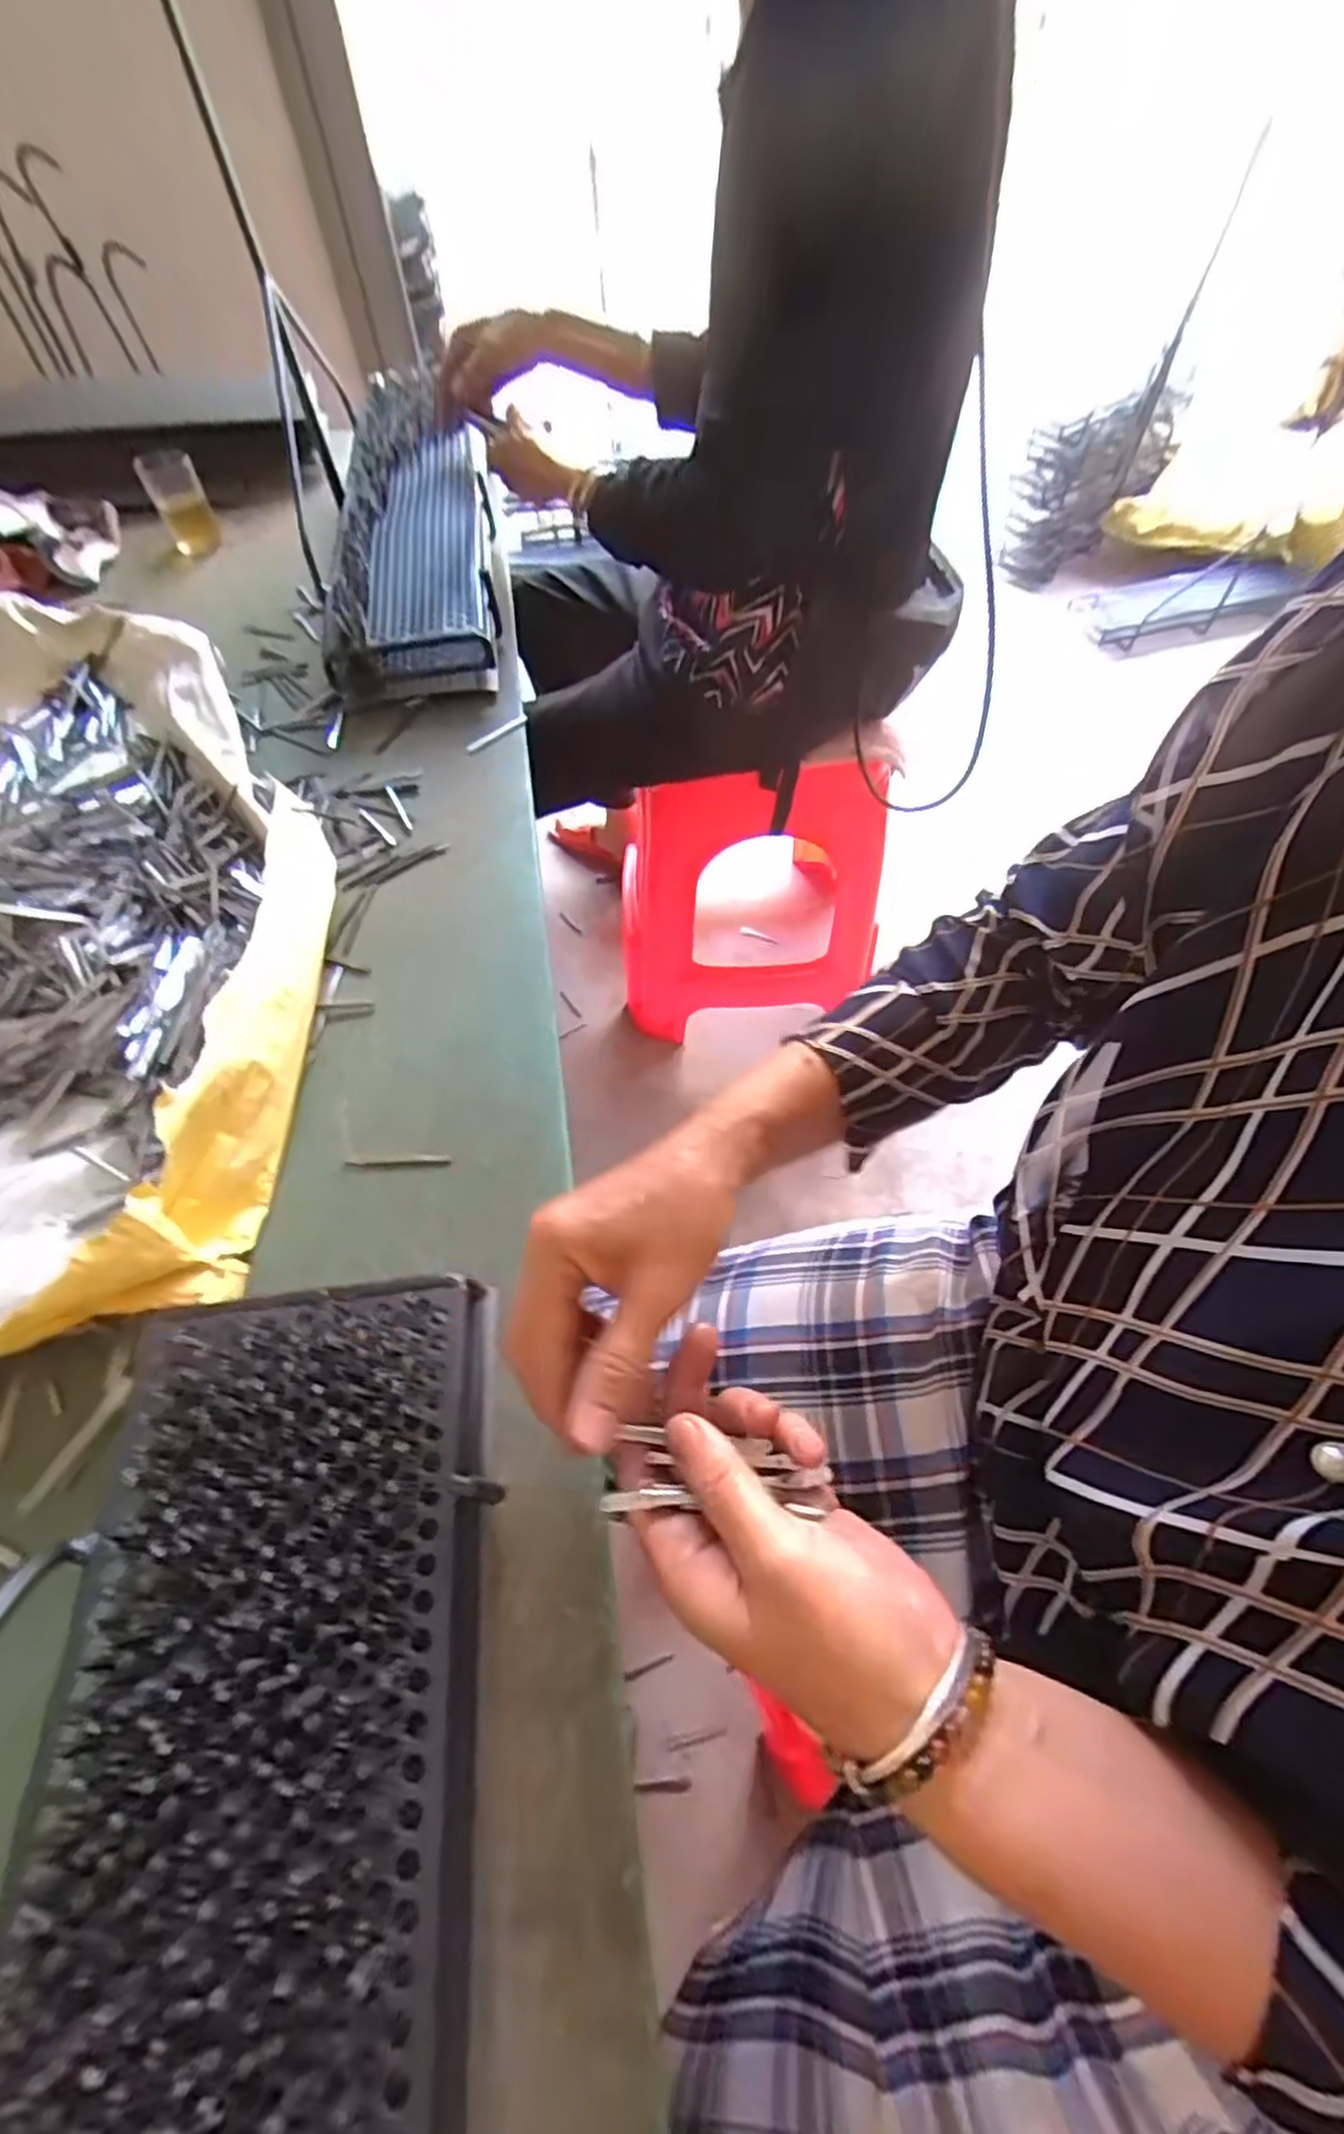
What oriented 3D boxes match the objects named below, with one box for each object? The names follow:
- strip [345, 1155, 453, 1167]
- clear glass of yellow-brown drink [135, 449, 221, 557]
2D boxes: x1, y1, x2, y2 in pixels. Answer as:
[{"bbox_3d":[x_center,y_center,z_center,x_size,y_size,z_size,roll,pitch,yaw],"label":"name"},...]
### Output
[{"bbox_3d":[-0.165,0.056,0.452,0.063,0.004,0.006,-1,57,1],"label":"strip"},{"bbox_3d":[-0.575,-0.661,0.887,0.059,0.089,0.065,-26,60,-14],"label":"clear glass of yellow-brown drink"}]

